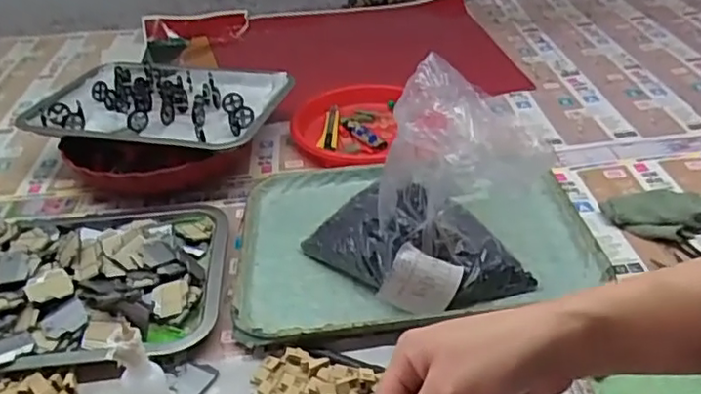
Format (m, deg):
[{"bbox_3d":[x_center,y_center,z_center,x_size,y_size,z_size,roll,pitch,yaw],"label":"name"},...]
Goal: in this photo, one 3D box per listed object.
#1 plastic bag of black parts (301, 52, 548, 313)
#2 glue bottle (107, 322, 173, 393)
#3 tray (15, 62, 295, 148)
[{"bbox_3d":[0.072,-0.008,0.562,0.203,0.188,0.143,-14,34,-14],"label":"plastic bag of black parts"},{"bbox_3d":[-0.152,0.133,0.462,0.032,0.099,0.045,-19,36,-20],"label":"glue bottle"},{"bbox_3d":[-0.247,-0.124,0.822,0.305,0.029,0.210,4,36,18],"label":"tray"}]

